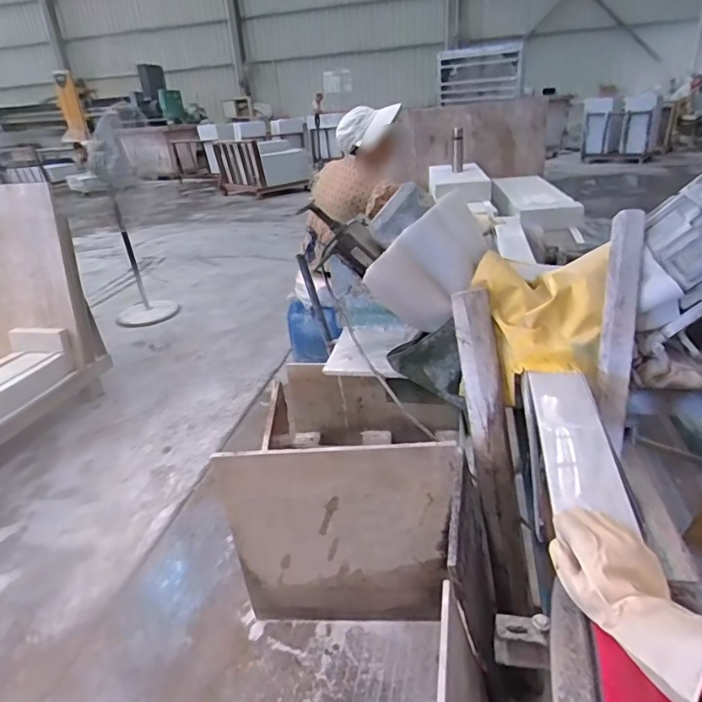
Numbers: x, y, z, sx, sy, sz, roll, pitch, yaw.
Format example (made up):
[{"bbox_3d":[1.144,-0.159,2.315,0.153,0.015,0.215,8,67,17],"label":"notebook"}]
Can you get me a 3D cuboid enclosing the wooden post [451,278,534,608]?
[{"bbox_3d":[0.321,0.236,1.079,0.098,0.746,0.052,-14,9,-19],"label":"wooden post"}]

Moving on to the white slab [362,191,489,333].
[{"bbox_3d":[0.190,-0.195,1.078,0.296,0.206,0.045,-46,10,-1],"label":"white slab"}]

